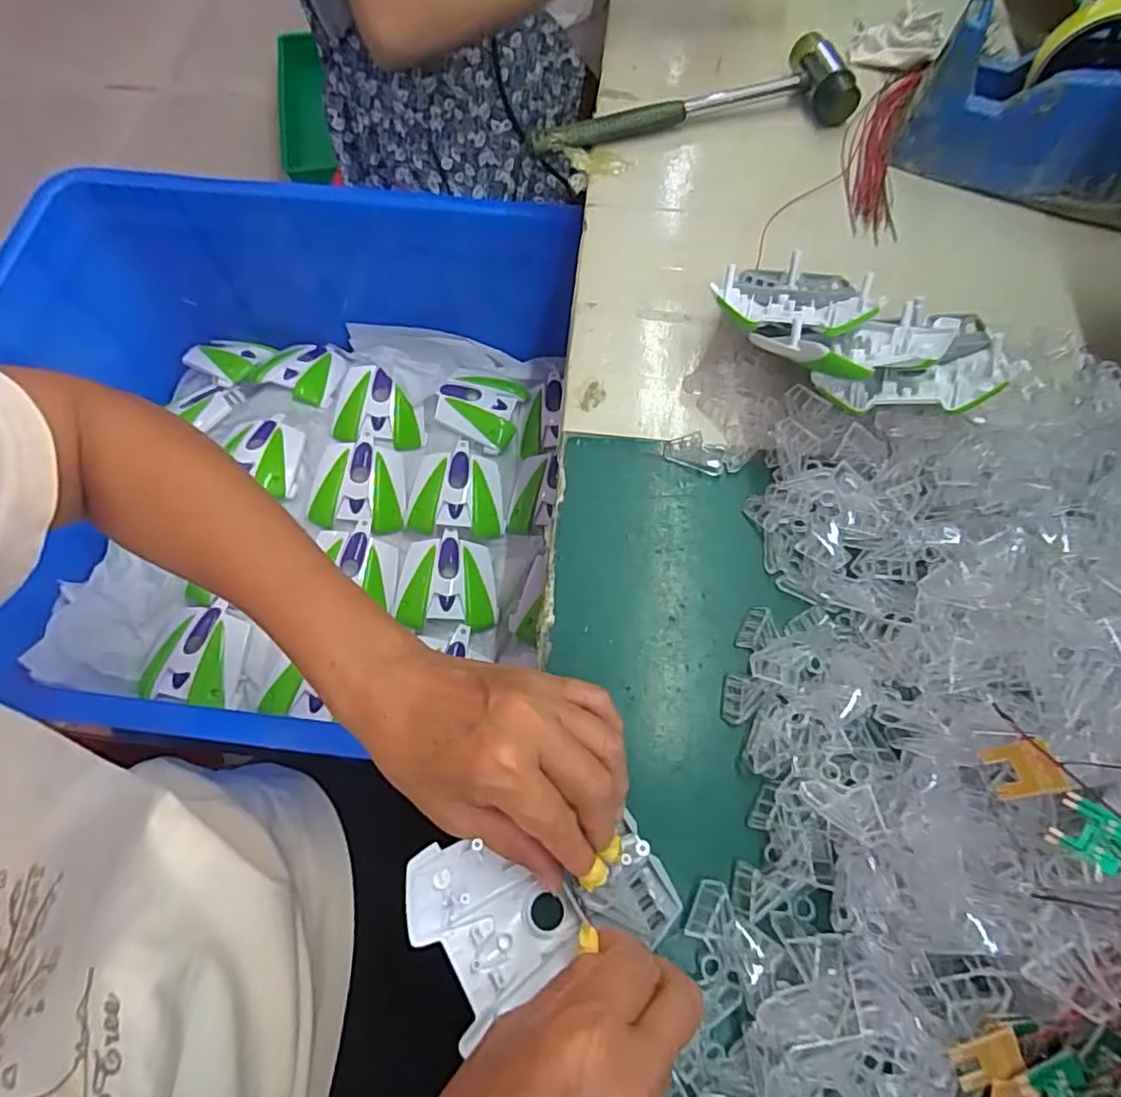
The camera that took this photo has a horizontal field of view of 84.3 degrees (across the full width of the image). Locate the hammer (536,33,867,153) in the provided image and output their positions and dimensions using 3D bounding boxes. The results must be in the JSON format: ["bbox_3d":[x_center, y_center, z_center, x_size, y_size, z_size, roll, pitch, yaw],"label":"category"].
[{"bbox_3d":[0.105,-0.371,0.510,0.266,0.033,0.072,-8,67,-2],"label":"hammer"}]

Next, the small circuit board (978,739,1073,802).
[{"bbox_3d":[0.200,0.096,0.268,0.026,0.004,0.024,-26,36,27],"label":"small circuit board"}]

